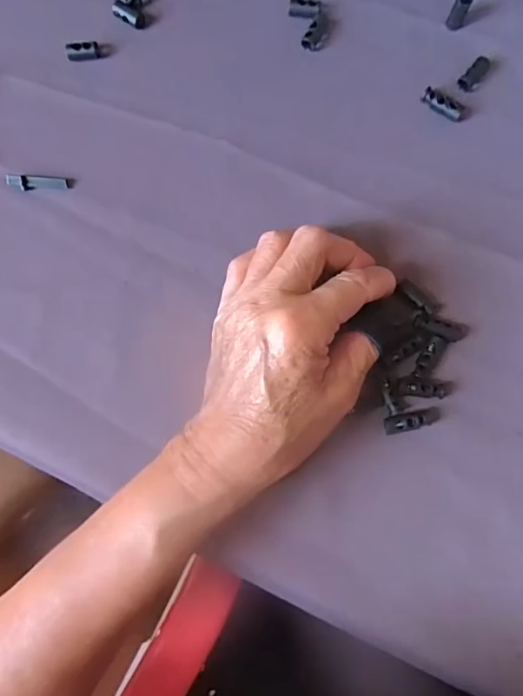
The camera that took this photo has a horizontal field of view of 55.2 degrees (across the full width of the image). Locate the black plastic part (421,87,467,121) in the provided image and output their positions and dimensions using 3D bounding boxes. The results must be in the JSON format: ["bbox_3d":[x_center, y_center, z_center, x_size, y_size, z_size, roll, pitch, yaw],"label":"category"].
[{"bbox_3d":[0.104,-0.138,0.282,0.026,0.004,0.012,33,88,6],"label":"black plastic part"}]

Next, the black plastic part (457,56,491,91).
[{"bbox_3d":[0.121,-0.156,0.284,0.009,0.005,0.021,40,89,6],"label":"black plastic part"}]

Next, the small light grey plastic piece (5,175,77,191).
[{"bbox_3d":[-0.131,-0.098,0.297,0.039,0.004,0.009,3,85,4],"label":"small light grey plastic piece"}]

